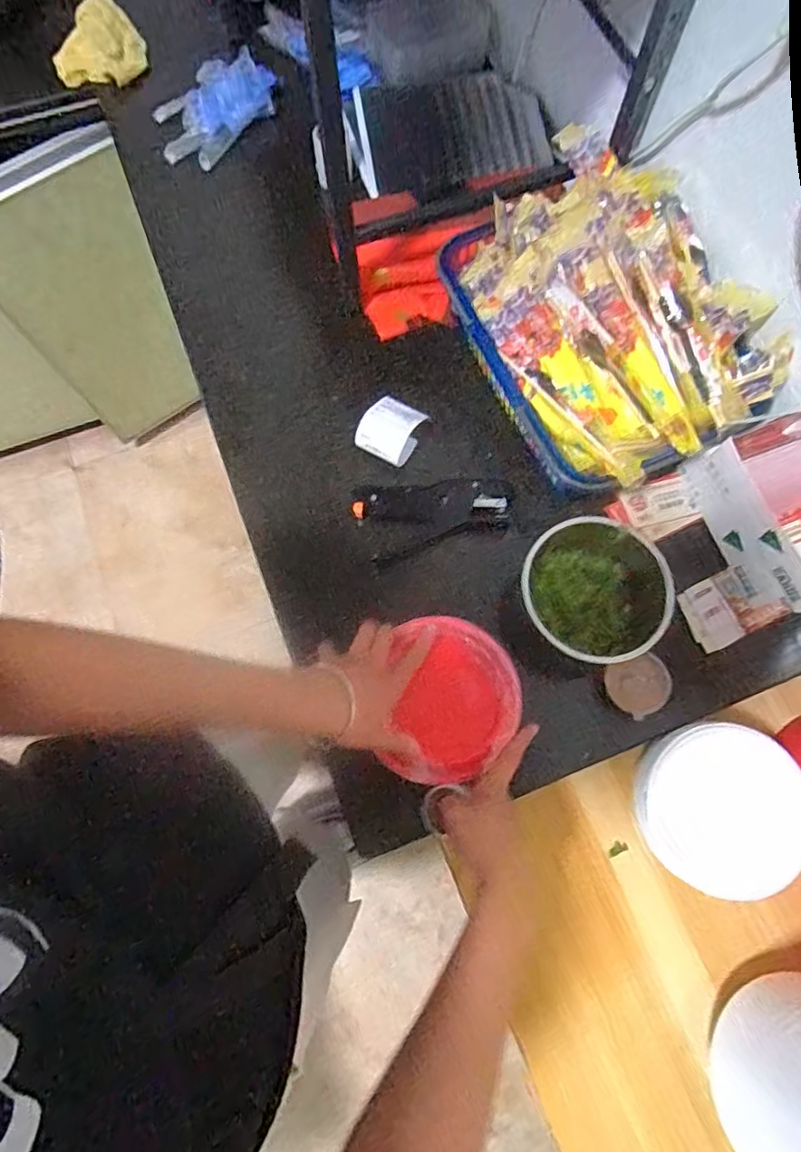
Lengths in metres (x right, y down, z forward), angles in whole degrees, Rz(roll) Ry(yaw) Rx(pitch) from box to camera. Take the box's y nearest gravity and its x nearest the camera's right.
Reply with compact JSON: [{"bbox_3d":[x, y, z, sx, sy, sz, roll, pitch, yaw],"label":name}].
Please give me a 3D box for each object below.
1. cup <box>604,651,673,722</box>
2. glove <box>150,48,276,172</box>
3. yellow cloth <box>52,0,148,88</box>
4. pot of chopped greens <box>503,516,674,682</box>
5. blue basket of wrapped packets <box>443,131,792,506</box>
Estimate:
[{"bbox_3d":[0.240,0.114,0.586,0.062,0.035,0.056,-18,75,-6],"label":"cup"},{"bbox_3d":[-0.266,-0.665,0.809,0.191,0.051,0.109,-43,78,-11],"label":"glove"},{"bbox_3d":[-0.448,-0.795,0.850,0.127,0.040,0.115,-10,74,-3],"label":"yellow cloth"},{"bbox_3d":[0.193,0.019,0.586,0.139,0.068,0.140,0,74,0],"label":"pot of chopped greens"},{"bbox_3d":[0.216,-0.286,0.623,0.254,0.108,0.372,-23,75,-7],"label":"blue basket of wrapped packets"}]

